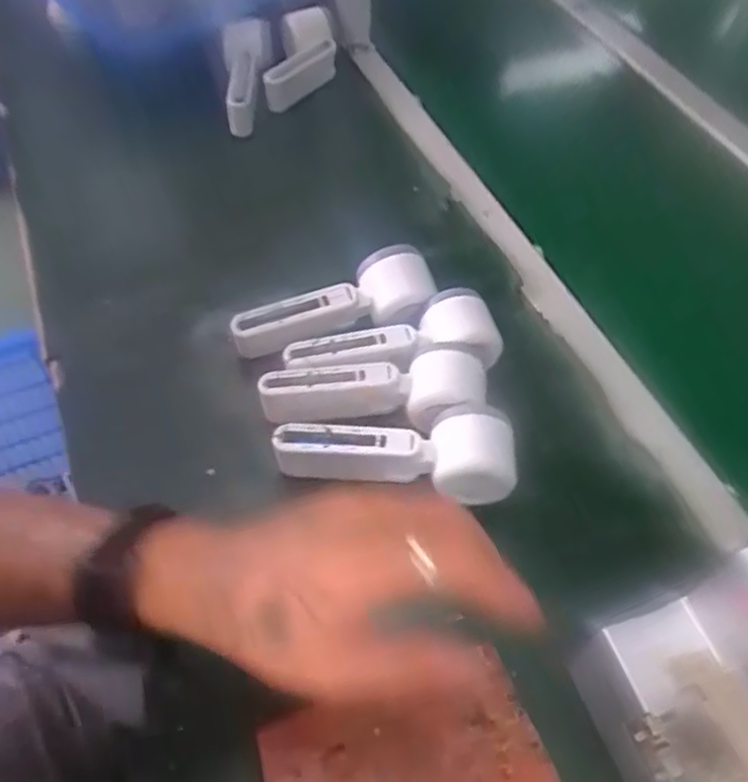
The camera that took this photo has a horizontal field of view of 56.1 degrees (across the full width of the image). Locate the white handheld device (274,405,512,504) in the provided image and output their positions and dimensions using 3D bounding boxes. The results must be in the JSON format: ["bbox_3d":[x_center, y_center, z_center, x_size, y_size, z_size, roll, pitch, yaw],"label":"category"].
[{"bbox_3d":[0.014,0.044,0.479,0.160,0.047,0.058,-2,53,-6],"label":"white handheld device"}]

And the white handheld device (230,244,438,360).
[{"bbox_3d":[-0.032,-0.067,0.552,0.158,0.046,0.054,-20,56,-4],"label":"white handheld device"}]

